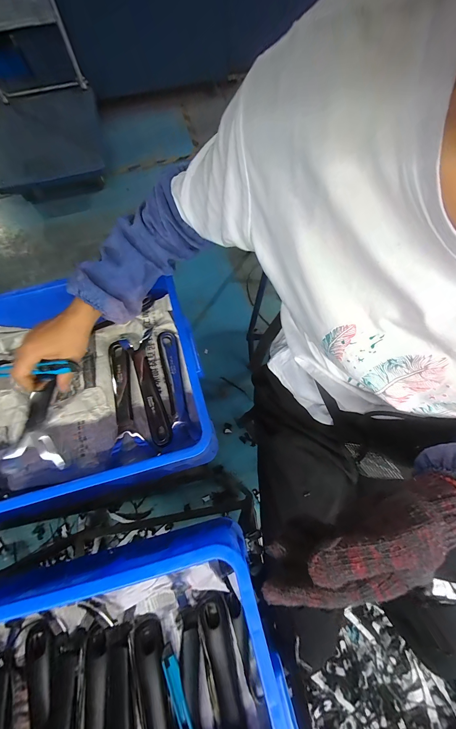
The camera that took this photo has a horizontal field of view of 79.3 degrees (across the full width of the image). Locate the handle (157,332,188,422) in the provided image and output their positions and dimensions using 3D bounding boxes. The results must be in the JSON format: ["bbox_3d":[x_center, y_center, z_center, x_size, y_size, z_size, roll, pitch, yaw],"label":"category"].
[{"bbox_3d":[-0.098,0.020,0.496,0.032,0.022,0.160,-12,81,-4],"label":"handle"}]

